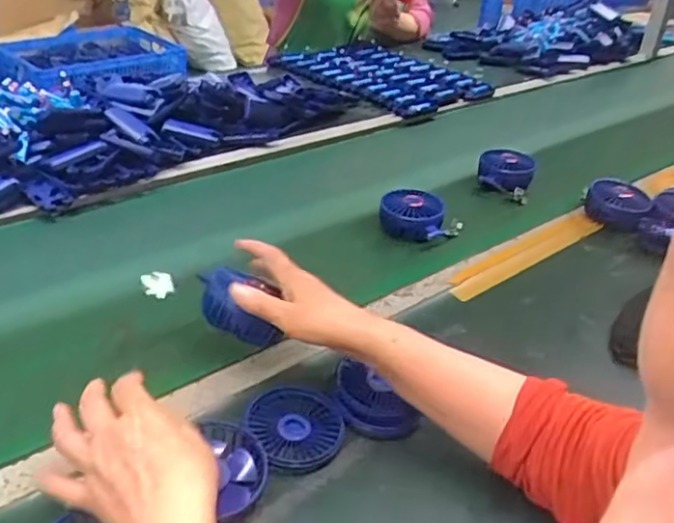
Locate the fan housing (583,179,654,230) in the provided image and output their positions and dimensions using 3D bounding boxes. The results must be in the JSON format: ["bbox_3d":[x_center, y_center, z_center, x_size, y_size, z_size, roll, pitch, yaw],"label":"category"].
[{"bbox_3d":[0.414,-0.087,0.948,0.090,0.044,0.073,16,34,20],"label":"fan housing"}]

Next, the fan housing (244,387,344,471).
[{"bbox_3d":[-0.038,0.150,0.585,0.079,0.017,0.088,-23,41,-36],"label":"fan housing"}]

